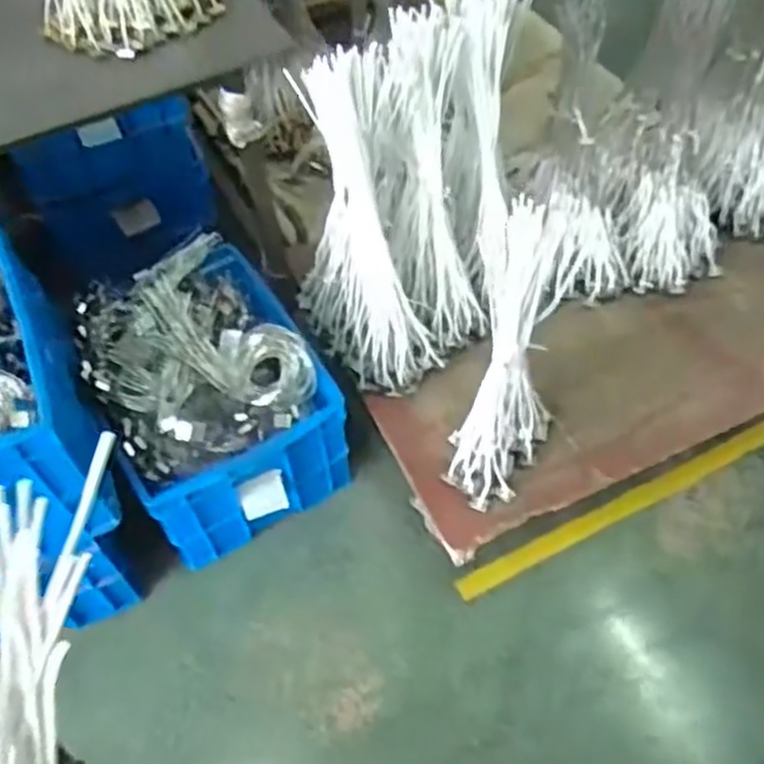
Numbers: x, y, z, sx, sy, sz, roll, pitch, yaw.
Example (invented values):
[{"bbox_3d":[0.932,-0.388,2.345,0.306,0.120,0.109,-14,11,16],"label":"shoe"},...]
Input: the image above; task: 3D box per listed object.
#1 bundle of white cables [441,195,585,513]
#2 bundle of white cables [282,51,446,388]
[{"bbox_3d":[0.212,-0.033,1.275,0.156,0.688,0.202,17,57,15],"label":"bundle of white cables"},{"bbox_3d":[-0.047,-0.287,1.429,0.195,0.688,0.316,-23,56,-13],"label":"bundle of white cables"}]

